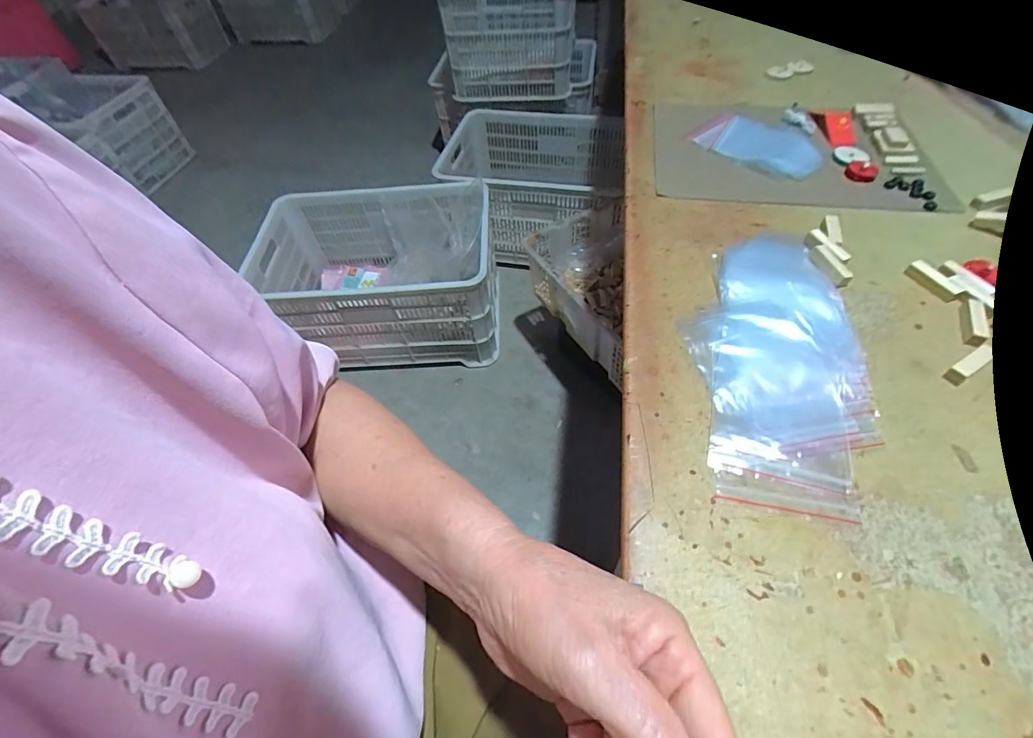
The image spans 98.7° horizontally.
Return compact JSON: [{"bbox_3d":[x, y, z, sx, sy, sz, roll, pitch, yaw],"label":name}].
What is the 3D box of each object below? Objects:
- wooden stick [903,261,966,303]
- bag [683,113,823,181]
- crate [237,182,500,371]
[{"bbox_3d":[0.340,-0.071,0.362,0.016,0.010,0.041,-22,55,-13],"label":"wooden stick"},{"bbox_3d":[0.282,-0.265,0.516,0.143,0.010,0.101,37,63,27],"label":"bag"},{"bbox_3d":[-0.376,-0.266,1.287,0.611,0.312,0.427,-3,54,3],"label":"crate"}]

